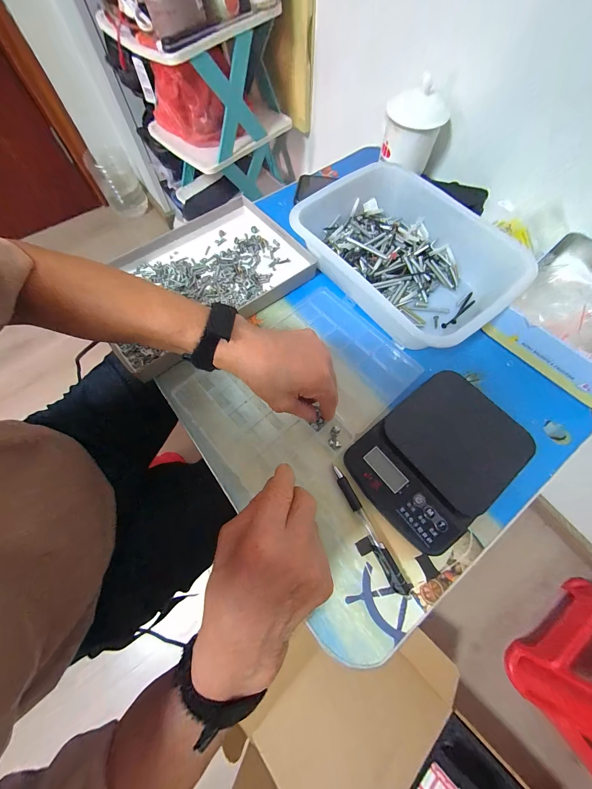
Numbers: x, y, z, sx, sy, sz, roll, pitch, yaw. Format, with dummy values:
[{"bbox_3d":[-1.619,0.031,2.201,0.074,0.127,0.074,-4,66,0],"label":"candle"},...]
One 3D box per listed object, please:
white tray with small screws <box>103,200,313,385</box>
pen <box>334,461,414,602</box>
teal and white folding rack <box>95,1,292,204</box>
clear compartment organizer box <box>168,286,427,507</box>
[{"bbox_3d":[-0.138,-0.167,0.397,0.292,0.029,0.192,-37,72,-14],"label":"white tray with small screws"},{"bbox_3d":[0.077,0.139,0.287,0.016,0.010,0.137,-24,70,-10],"label":"pen"},{"bbox_3d":[-0.179,-0.631,0.635,0.274,0.319,0.254,-43,74,-16],"label":"teal and white folding rack"},{"bbox_3d":[-0.001,-0.020,0.351,0.275,0.020,0.205,-33,71,-13],"label":"clear compartment organizer box"}]

